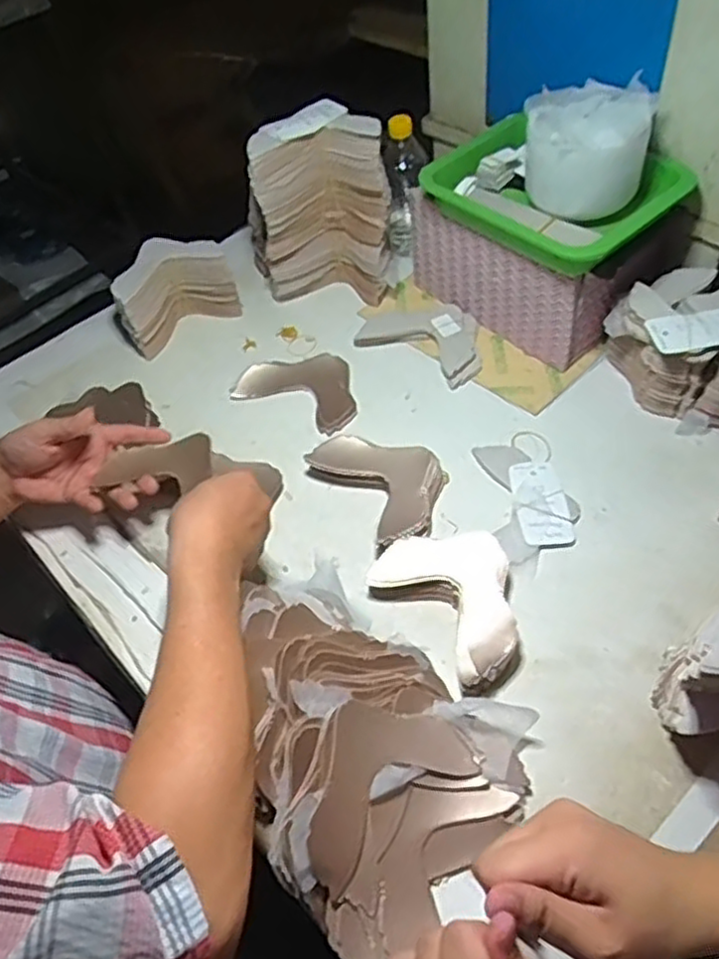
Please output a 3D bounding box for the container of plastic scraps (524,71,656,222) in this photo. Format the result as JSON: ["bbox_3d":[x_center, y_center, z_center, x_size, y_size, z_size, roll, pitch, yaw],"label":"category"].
[{"bbox_3d":[0.228,-0.327,0.728,0.118,0.119,0.087,11,54,14],"label":"container of plastic scraps"}]

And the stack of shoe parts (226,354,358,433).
[{"bbox_3d":[-0.065,-0.117,0.858,0.148,0.016,0.106,24,58,22],"label":"stack of shoe parts"}]

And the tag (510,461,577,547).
[{"bbox_3d":[0.187,0.022,0.738,0.051,0.005,0.104,-5,54,0],"label":"tag"}]

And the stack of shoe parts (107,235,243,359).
[{"bbox_3d":[-0.251,-0.249,0.945,0.152,0.097,0.094,-32,56,-17],"label":"stack of shoe parts"}]

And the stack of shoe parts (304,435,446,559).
[{"bbox_3d":[0.030,0.003,0.753,0.113,0.035,0.144,-28,55,-15],"label":"stack of shoe parts"}]

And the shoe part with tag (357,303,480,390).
[{"bbox_3d":[0.087,-0.183,0.893,0.160,0.021,0.106,31,61,26],"label":"shoe part with tag"}]

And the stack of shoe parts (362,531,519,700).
[{"bbox_3d":[0.095,0.109,0.660,0.110,0.044,0.152,-33,56,-18],"label":"stack of shoe parts"}]

